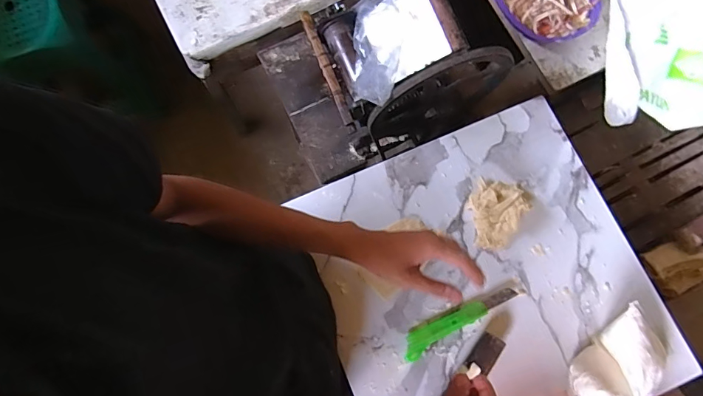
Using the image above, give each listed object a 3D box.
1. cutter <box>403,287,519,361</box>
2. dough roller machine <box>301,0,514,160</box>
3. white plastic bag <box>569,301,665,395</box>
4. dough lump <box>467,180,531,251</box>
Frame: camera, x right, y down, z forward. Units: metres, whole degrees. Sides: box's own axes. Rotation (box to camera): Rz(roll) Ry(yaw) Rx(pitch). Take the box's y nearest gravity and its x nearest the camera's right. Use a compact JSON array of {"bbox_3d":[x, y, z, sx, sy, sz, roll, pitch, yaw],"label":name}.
[{"bbox_3d":[0.163,0.186,0.636,0.190,0.012,0.034,-29,81,-5],"label":"cutter"},{"bbox_3d":[0.085,-0.242,0.773,0.270,0.339,0.214,-21,81,-4],"label":"dough roller machine"},{"bbox_3d":[0.378,0.240,0.598,0.077,0.071,0.153,35,82,6],"label":"white plastic bag"},{"bbox_3d":[0.226,0.025,0.658,0.084,0.035,0.104,32,81,5],"label":"dough lump"}]

